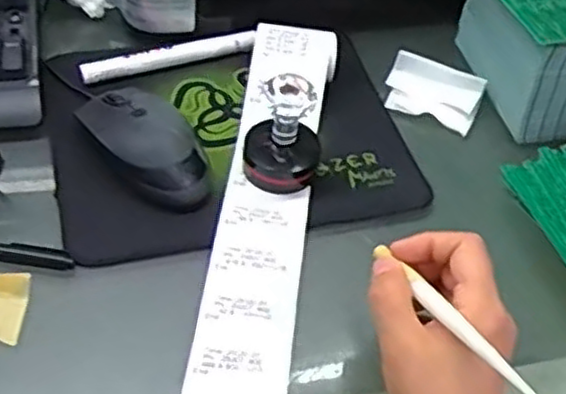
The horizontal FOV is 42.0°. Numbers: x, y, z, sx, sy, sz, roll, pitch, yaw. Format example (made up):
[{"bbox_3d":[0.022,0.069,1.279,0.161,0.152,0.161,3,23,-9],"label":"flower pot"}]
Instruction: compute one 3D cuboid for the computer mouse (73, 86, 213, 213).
[{"bbox_3d":[-0.096,-0.038,0.507,0.055,0.036,0.116,-32,59,-29],"label":"computer mouse"}]

